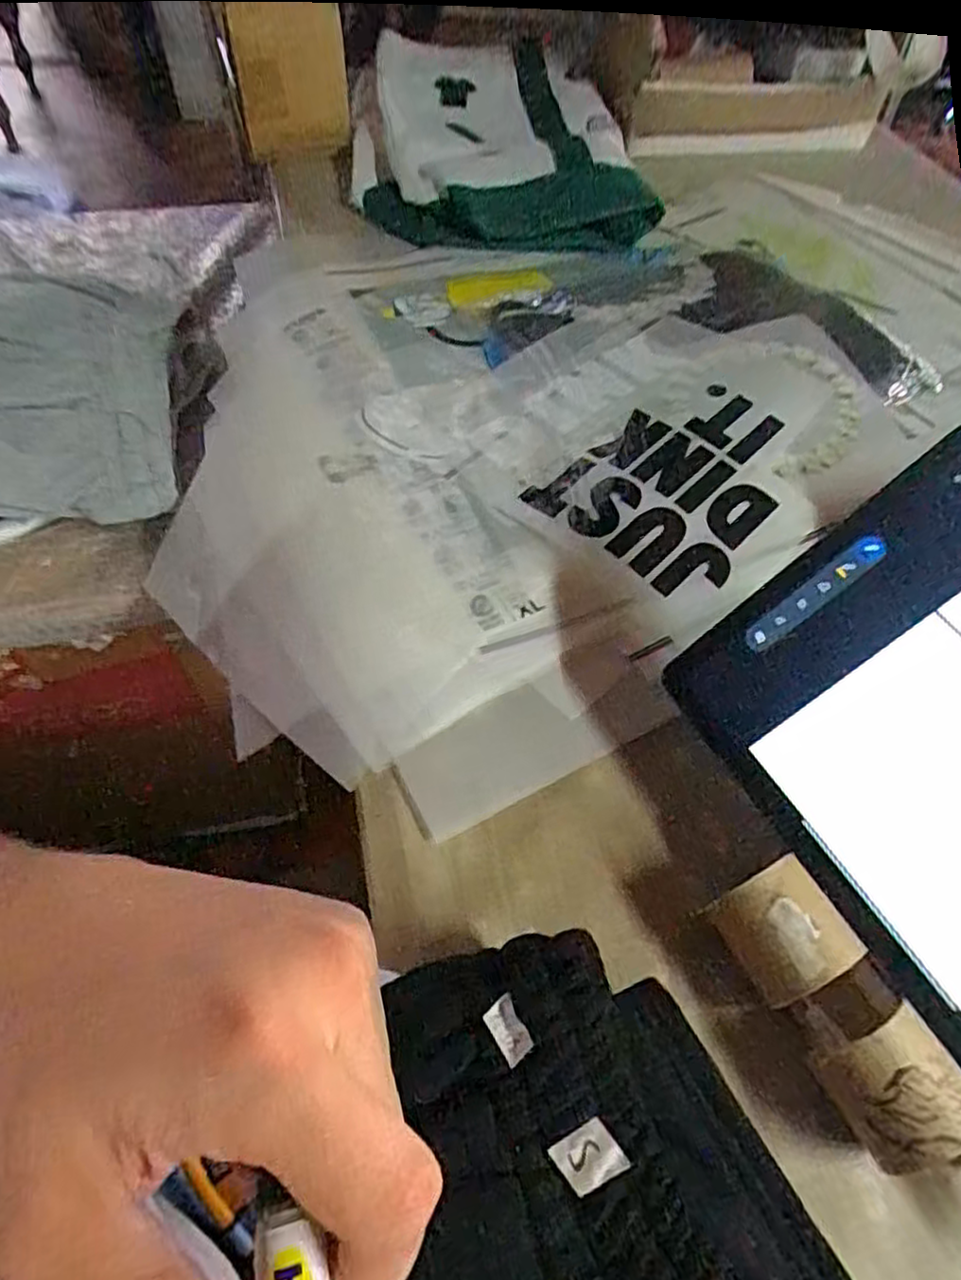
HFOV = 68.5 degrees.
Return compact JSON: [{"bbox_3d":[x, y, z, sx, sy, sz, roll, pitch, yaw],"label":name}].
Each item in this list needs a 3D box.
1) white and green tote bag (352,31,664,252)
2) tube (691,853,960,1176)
[{"bbox_3d":[0.002,-0.478,0.663,0.243,0.088,0.329,-5,54,-7],"label":"white and green tote bag"},{"bbox_3d":[0.132,0.138,0.266,0.044,0.040,0.104,-24,60,-17],"label":"tube"}]

